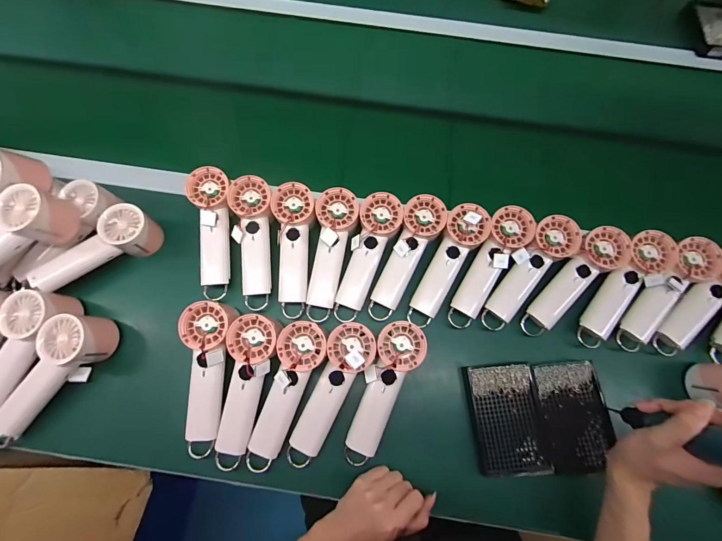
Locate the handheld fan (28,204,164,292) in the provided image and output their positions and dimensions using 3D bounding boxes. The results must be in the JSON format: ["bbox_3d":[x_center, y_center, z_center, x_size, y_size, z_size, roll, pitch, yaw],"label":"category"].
[{"bbox_3d":[-0.383,-0.032,0.492,0.169,0.054,0.068,-27,75,-9],"label":"handheld fan"}]

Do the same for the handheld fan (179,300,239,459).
[{"bbox_3d":[-0.199,0.139,0.449,0.065,0.046,0.194,-1,85,-1],"label":"handheld fan"}]

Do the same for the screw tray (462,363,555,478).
[{"bbox_3d":[0.194,0.194,0.446,0.090,0.012,0.134,-5,72,-3],"label":"screw tray"}]

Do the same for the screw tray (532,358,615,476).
[{"bbox_3d":[0.286,0.190,0.451,0.091,0.016,0.130,-4,72,-2],"label":"screw tray"}]

